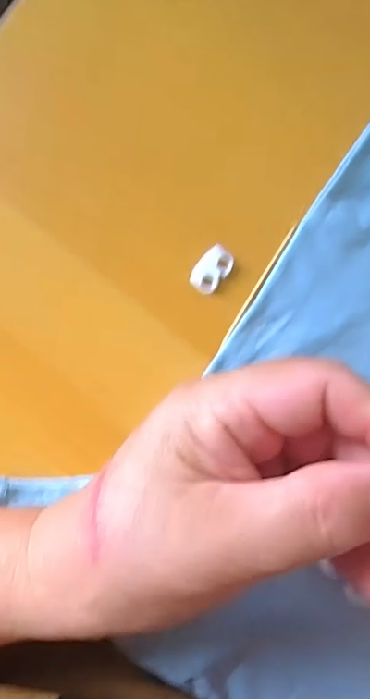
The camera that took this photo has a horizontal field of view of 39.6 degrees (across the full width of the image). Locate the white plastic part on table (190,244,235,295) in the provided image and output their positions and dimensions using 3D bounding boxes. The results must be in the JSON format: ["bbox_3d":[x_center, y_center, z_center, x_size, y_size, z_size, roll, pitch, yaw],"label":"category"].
[{"bbox_3d":[0.012,-0.034,0.222,0.013,0.004,0.021,40,93,2],"label":"white plastic part on table"}]

